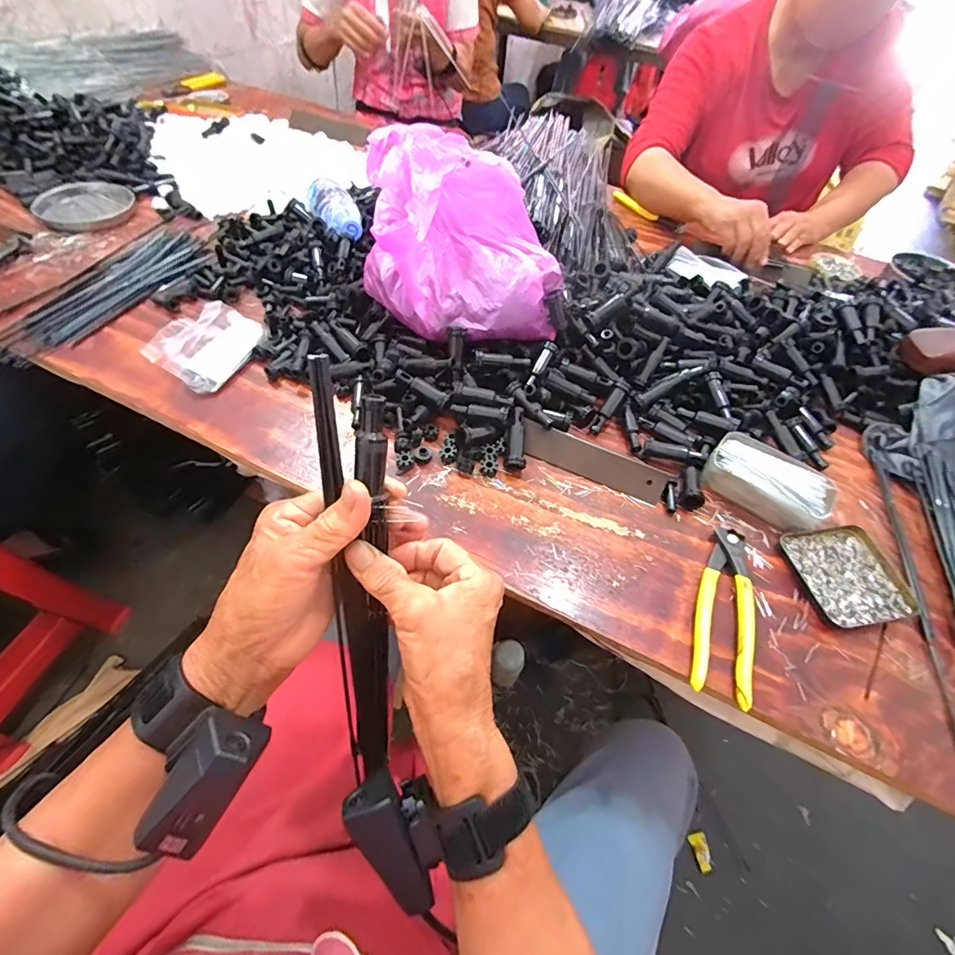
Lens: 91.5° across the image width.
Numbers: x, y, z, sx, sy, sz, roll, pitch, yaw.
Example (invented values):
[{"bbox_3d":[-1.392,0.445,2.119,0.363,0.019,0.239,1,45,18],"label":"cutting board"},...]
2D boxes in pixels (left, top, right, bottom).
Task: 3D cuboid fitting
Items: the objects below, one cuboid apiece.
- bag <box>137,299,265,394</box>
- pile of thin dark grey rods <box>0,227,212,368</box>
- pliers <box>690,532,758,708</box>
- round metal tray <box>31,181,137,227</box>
[{"bbox_3d":[-0.324,-0.165,0.556,0.090,0.034,0.118,22,56,11],"label":"bag"},{"bbox_3d":[-0.505,-0.246,0.632,0.122,0.013,0.330,21,55,10],"label":"pile of thin dark grey rods"},{"bbox_3d":[0.222,0.116,0.413,0.046,0.013,0.159,21,55,10],"label":"pliers"},{"bbox_3d":[-0.628,-0.440,0.748,0.129,0.017,0.134,3,54,-3],"label":"round metal tray"}]

